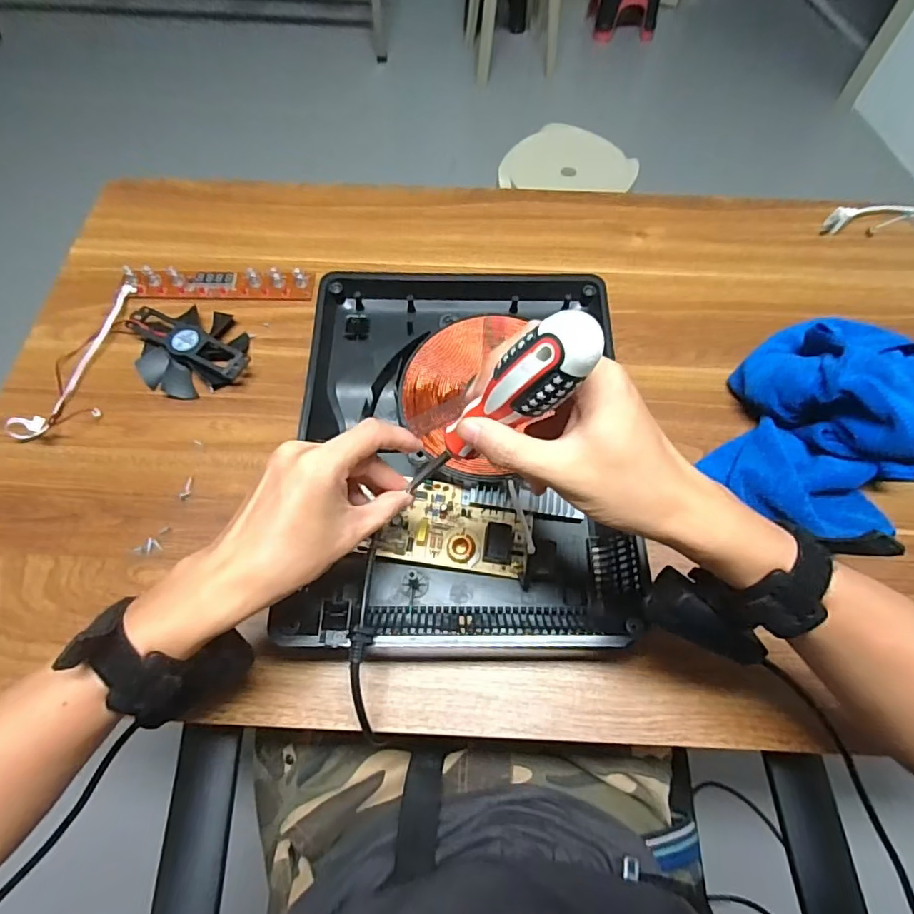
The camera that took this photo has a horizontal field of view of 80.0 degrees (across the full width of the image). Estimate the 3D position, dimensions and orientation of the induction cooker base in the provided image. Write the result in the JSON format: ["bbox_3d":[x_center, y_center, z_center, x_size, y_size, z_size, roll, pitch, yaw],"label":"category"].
[{"bbox_3d":[0.007,-0.017,0.476,0.271,0.059,0.353,0,63,0],"label":"induction cooker base"}]

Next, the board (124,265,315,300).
[{"bbox_3d":[-0.252,-0.186,0.582,0.191,0.018,0.037,-2,63,-1],"label":"board"}]

